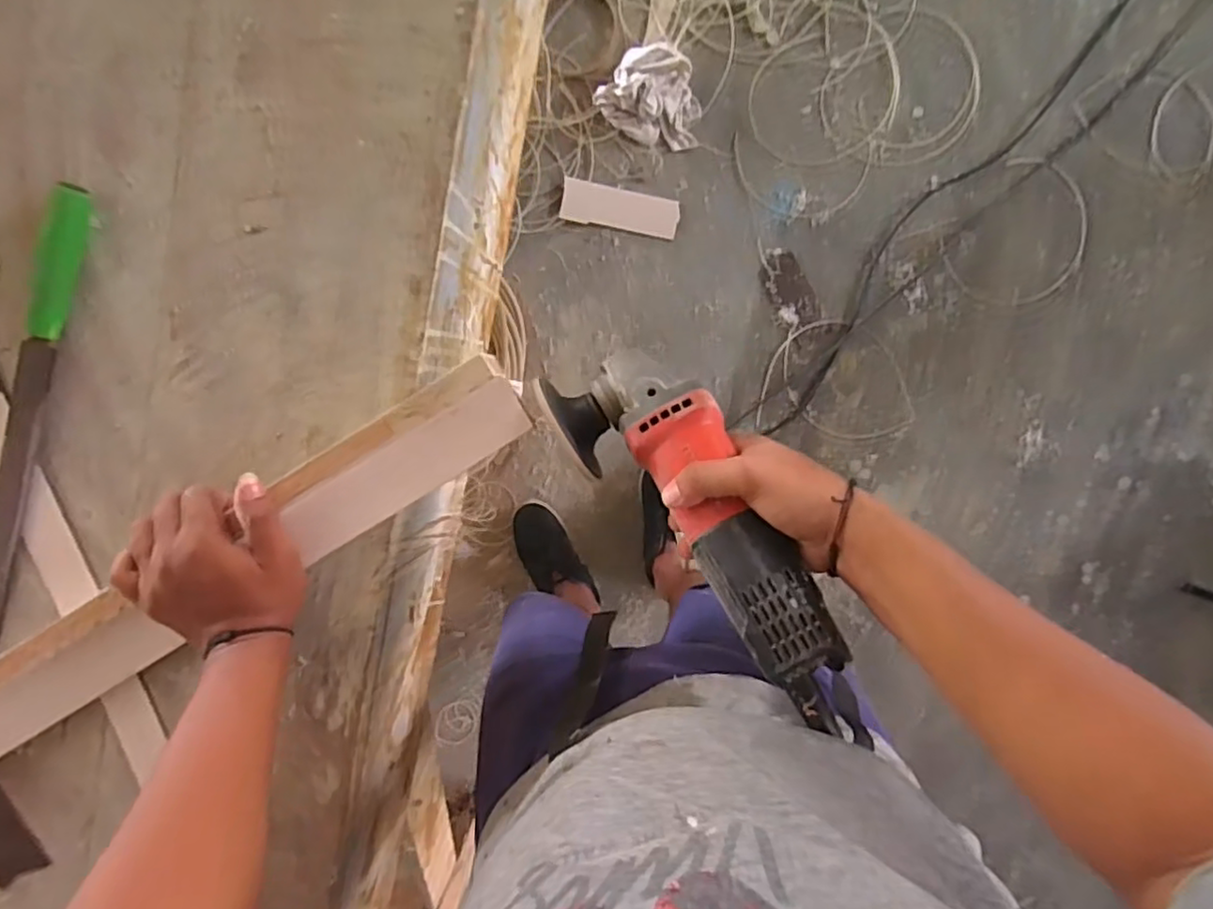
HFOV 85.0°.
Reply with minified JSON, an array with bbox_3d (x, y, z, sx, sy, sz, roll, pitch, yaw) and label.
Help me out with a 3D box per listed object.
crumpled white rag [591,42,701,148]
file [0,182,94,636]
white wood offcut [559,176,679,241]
[{"bbox_3d":[0.081,-0.667,1.225,0.196,0.056,0.167,9,94,3],"label":"crumpled white rag"},{"bbox_3d":[-0.433,-0.019,0.491,0.026,0.016,0.356,16,95,3],"label":"file"},{"bbox_3d":[0.026,-0.474,1.276,0.224,0.005,0.079,13,95,3],"label":"white wood offcut"}]

